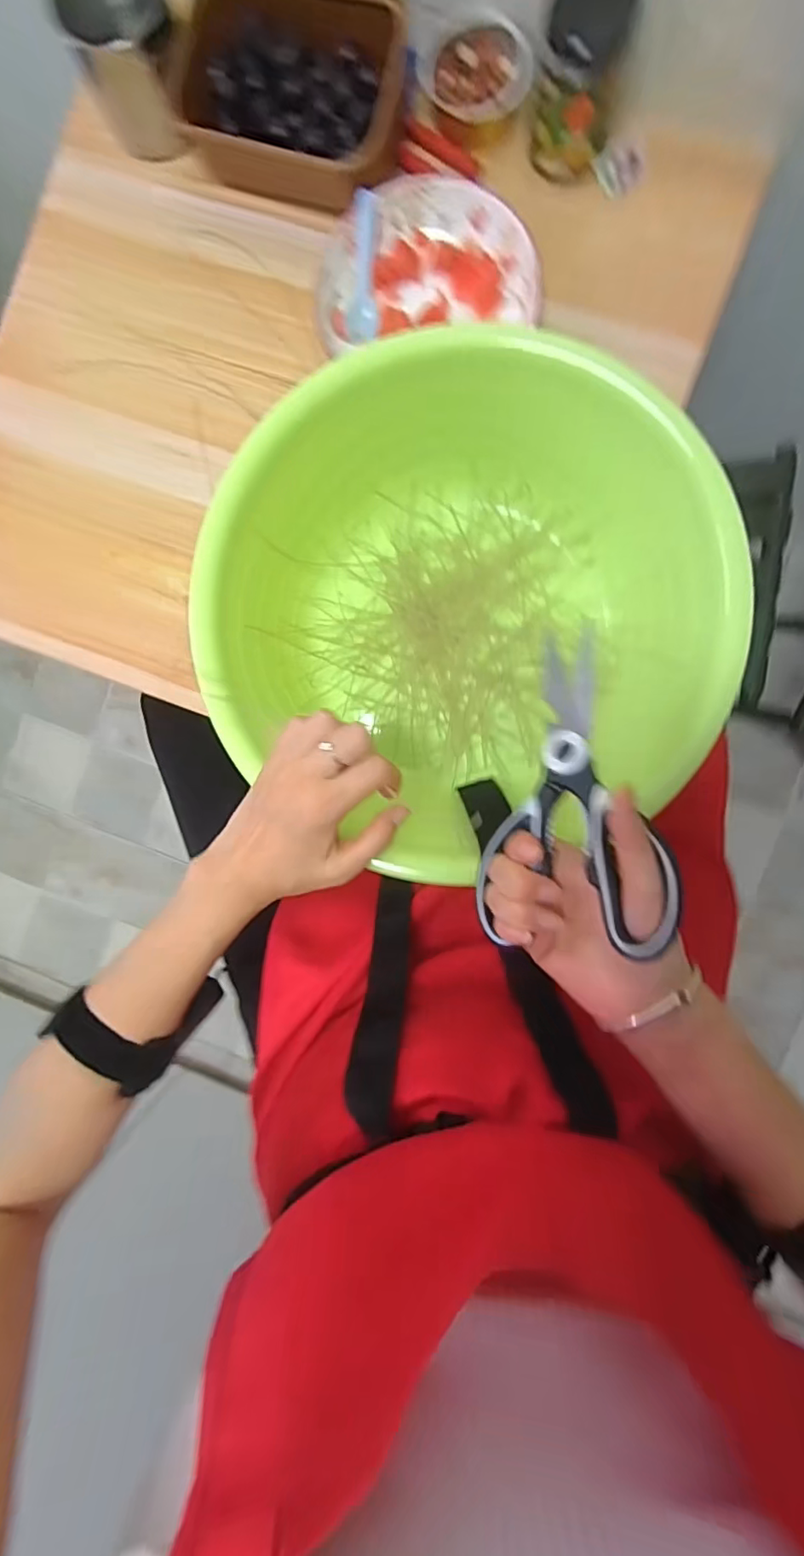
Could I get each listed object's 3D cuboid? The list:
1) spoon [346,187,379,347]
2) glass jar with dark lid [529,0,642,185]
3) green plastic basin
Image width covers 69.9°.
[{"bbox_3d":[-0.033,-0.411,0.472,0.025,0.036,0.098,2,91,5],"label":"spoon"},{"bbox_3d":[0.132,-0.516,0.427,0.055,0.088,0.051,0,91,5],"label":"glass jar with dark lid"},{"bbox_3d":[0.054,-0.112,0.426,0.335,0.134,0.337,0,91,5],"label":"green plastic basin"}]

